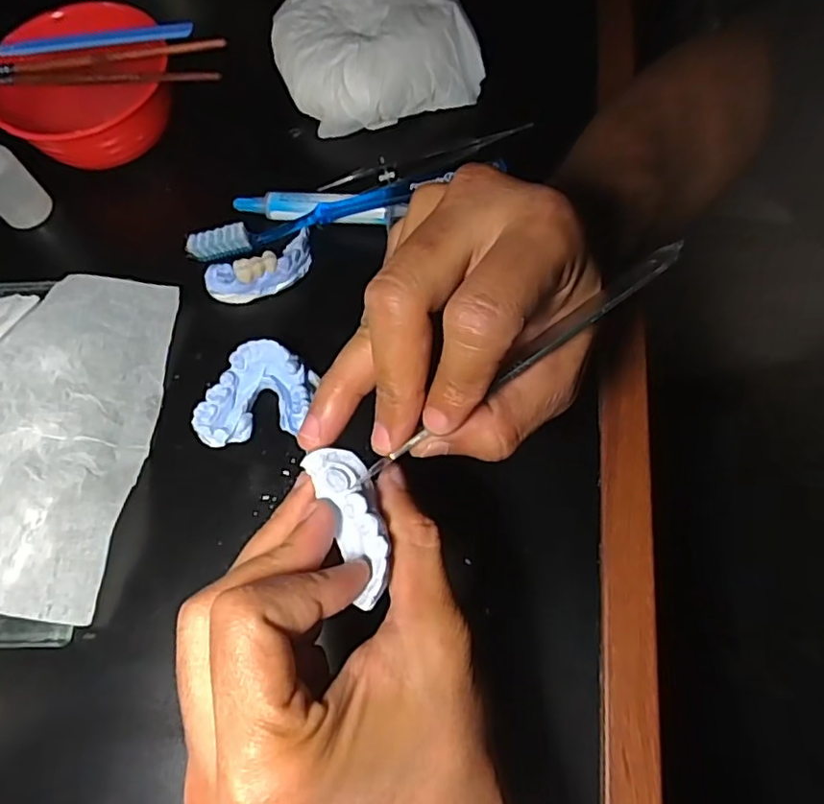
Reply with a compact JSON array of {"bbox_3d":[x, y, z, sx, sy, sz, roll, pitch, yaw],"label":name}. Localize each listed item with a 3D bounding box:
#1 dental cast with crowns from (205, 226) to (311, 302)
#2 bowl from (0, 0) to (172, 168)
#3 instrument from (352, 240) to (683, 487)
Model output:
[{"bbox_3d":[-0.085,-0.076,0.350,0.063,0.022,0.020,-25,69,-8],"label":"dental cast with crowns"},{"bbox_3d":[-0.203,-0.192,0.381,0.103,0.049,0.093,-26,69,-9],"label":"bowl"},{"bbox_3d":[0.037,-0.013,0.210,0.136,0.009,0.007,-36,70,-1],"label":"instrument"}]

